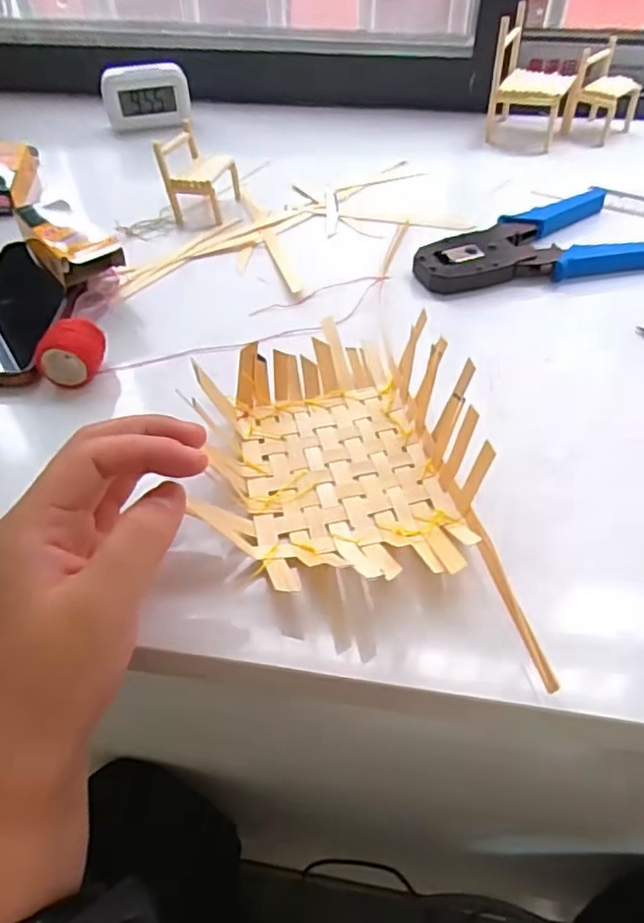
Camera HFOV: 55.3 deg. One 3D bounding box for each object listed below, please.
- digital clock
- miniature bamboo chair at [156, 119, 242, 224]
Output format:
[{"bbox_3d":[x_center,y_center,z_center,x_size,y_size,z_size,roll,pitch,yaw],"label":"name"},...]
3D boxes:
[{"bbox_3d":[-0.181,-0.380,0.638,0.084,0.051,0.030,-6,50,-4],"label":"digital clock"},{"bbox_3d":[-0.101,-0.240,0.512,0.047,0.057,0.064,9,50,9],"label":"miniature bamboo chair"}]

